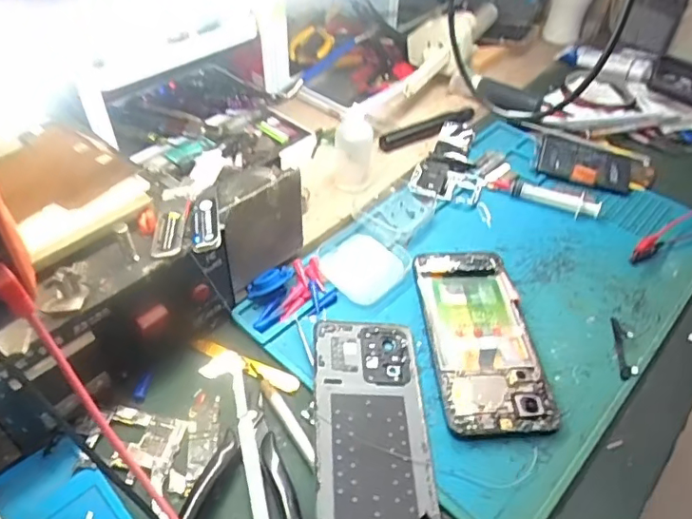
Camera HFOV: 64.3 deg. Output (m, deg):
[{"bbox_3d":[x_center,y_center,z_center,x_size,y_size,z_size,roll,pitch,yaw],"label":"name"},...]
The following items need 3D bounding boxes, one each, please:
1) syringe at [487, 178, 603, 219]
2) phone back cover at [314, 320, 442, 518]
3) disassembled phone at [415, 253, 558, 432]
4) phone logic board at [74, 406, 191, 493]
[{"bbox_3d":[0.185,-0.062,0.511,0.099,0.013,0.023,23,50,19],"label":"syringe"},{"bbox_3d":[0.017,0.103,0.346,0.071,0.013,0.153,0,46,-2],"label":"phone back cover"},{"bbox_3d":[0.096,0.053,0.402,0.073,0.008,0.156,-2,46,-5],"label":"disassembled phone"},{"bbox_3d":[-0.136,0.113,0.341,0.067,0.006,0.043,11,47,8],"label":"phone logic board"}]

